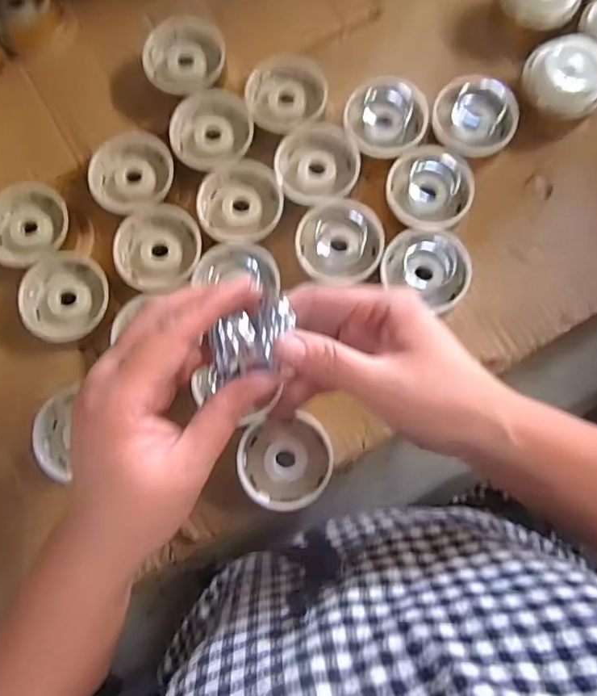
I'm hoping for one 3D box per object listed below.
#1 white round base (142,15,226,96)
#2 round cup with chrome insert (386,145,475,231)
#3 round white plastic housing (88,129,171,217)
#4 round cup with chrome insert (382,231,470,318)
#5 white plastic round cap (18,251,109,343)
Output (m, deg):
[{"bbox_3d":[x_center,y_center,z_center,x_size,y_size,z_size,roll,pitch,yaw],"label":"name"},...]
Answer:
[{"bbox_3d":[-0.095,-0.245,0.464,0.064,0.032,0.061,0,78,2],"label":"white round base"},{"bbox_3d":[0.104,-0.124,0.443,0.061,0.040,0.067,0,78,2],"label":"round cup with chrome insert"},{"bbox_3d":[-0.135,-0.142,0.448,0.065,0.027,0.075,-21,78,-3],"label":"round white plastic housing"},{"bbox_3d":[0.098,-0.057,0.430,0.066,0.040,0.060,0,78,2],"label":"round cup with chrome insert"},{"bbox_3d":[-0.178,-0.037,0.431,0.063,0.035,0.067,0,78,2],"label":"white plastic round cap"}]

